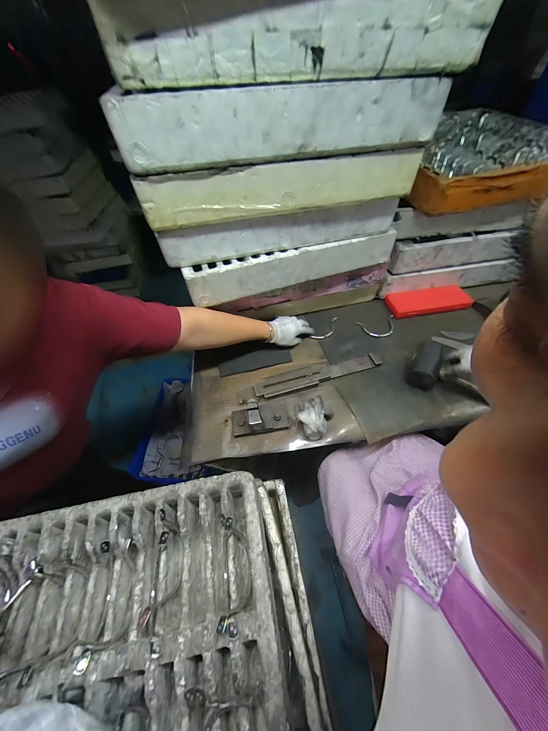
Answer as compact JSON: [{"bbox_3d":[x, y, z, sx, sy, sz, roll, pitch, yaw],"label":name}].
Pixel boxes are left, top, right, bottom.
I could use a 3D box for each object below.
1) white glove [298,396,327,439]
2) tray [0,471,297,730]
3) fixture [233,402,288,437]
[{"bbox_3d":[0.086,0.118,0.595,0.067,0.061,0.097,-4,54,0],"label":"white glove"},{"bbox_3d":[-0.246,0.448,0.271,0.546,0.068,0.525,-11,54,-6],"label":"tray"},{"bbox_3d":[-0.033,0.116,0.590,0.129,0.076,0.066,-9,54,-4],"label":"fixture"}]

